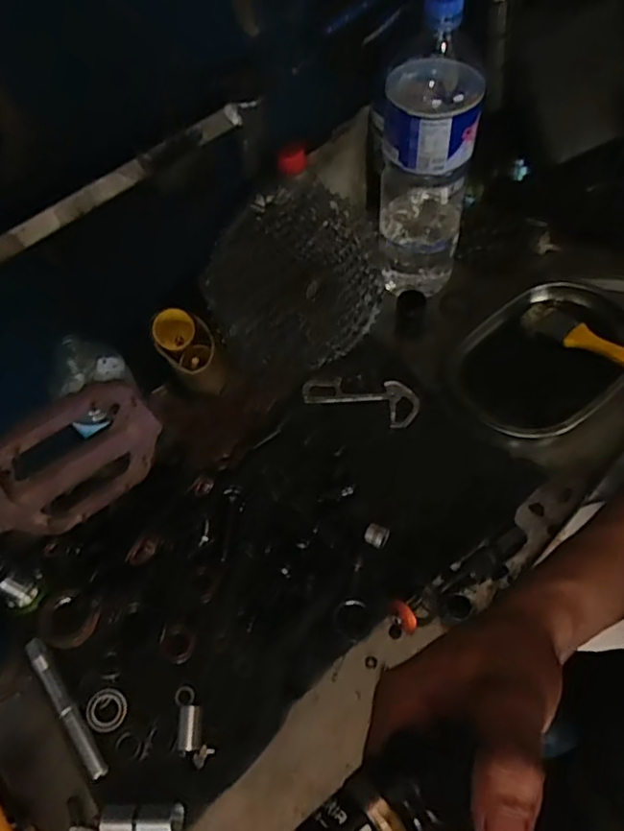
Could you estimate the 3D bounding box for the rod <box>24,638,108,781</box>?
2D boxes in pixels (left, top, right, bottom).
[{"bbox_3d":[-0.210,0.247,0.495,0.016,0.010,0.128,-36,62,-15],"label":"rod"}]

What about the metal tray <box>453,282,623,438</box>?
[{"bbox_3d":[0.256,-0.068,0.629,0.221,0.024,0.146,-42,64,-18],"label":"metal tray"}]

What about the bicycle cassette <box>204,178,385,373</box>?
[{"bbox_3d":[-0.011,-0.139,0.610,0.187,0.180,0.032,-26,26,-15],"label":"bicycle cassette"}]

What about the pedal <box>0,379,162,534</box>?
[{"bbox_3d":[-0.129,0.025,0.318,0.094,0.100,0.013,-39,63,-16],"label":"pedal"}]

